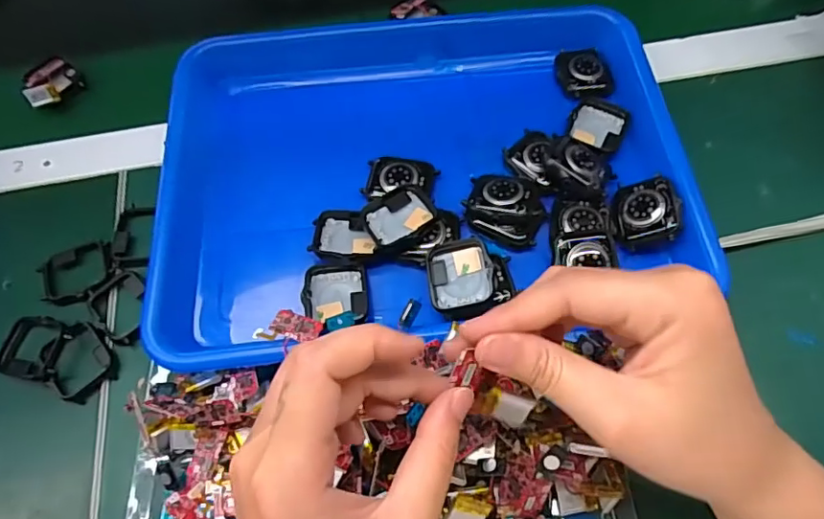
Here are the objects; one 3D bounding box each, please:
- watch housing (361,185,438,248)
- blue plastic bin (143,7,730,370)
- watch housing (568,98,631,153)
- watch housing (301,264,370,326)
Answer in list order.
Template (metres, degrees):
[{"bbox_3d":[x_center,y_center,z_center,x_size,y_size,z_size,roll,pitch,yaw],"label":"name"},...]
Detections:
[{"bbox_3d":[-0.008,-0.026,0.335,0.040,0.011,0.035,-29,65,-11],"label":"watch housing"},{"bbox_3d":[0.006,-0.062,0.368,0.322,0.052,0.257,-5,63,1],"label":"blue plastic bin"},{"bbox_3d":[0.126,-0.090,0.372,0.038,0.008,0.043,24,67,15],"label":"watch housing"},{"bbox_3d":[-0.044,0.021,0.321,0.037,0.016,0.042,-6,63,1],"label":"watch housing"}]

